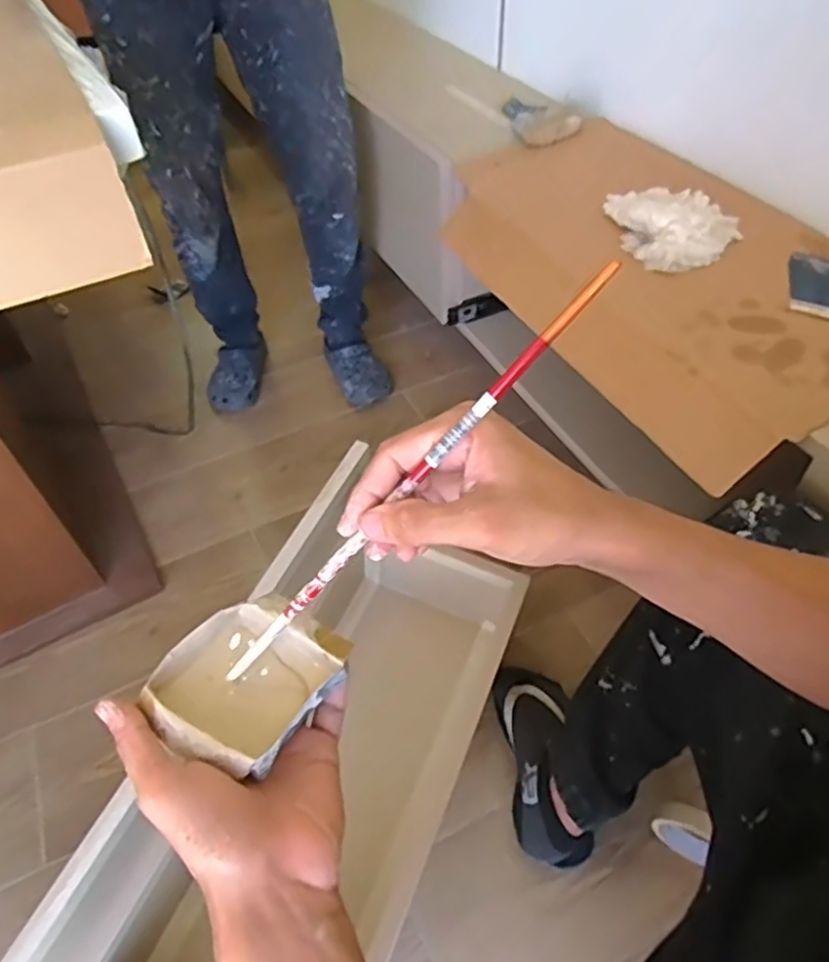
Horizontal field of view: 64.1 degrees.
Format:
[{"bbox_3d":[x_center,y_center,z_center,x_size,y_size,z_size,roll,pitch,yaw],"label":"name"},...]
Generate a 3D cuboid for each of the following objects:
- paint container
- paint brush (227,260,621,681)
[{"bbox_3d":[-0.095,0.113,0.381,0.082,0.031,0.096,26,55,24],"label":"paint container"},{"bbox_3d":[-0.008,0.009,0.334,0.293,0.010,0.008,-47,51,17],"label":"paint brush"}]

